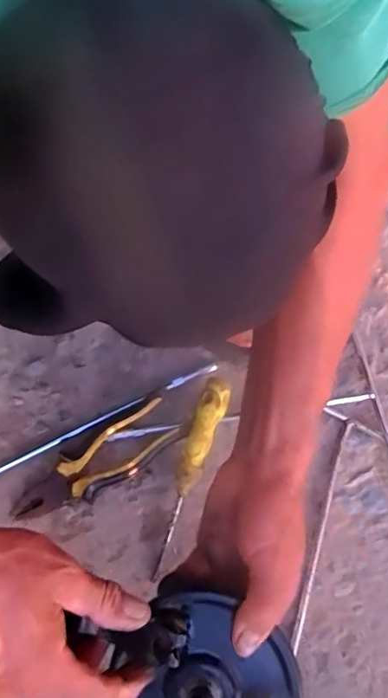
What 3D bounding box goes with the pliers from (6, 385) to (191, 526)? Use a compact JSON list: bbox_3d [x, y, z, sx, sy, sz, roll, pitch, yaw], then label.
[{"bbox_3d":[-0.102,0.118,0.515,0.191,0.027,0.056,-34,74,4],"label":"pliers"}]

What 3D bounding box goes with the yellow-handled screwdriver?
[{"bbox_3d":[-0.005,0.125,0.508,0.028,0.029,0.195,19,85,6],"label":"yellow-handled screwdriver"}]

